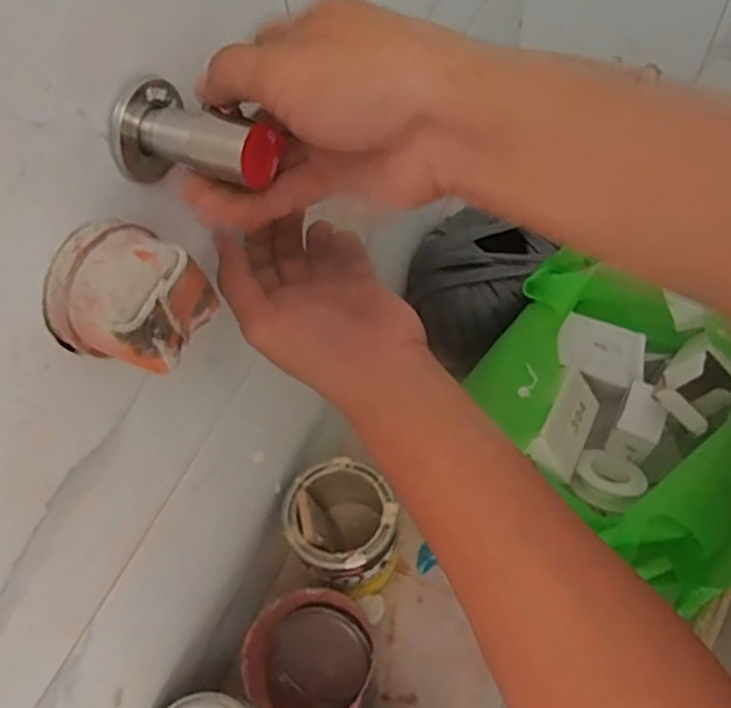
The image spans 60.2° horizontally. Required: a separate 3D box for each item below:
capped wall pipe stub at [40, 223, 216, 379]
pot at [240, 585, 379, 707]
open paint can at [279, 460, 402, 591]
[{"bbox_3d":[-0.105,-0.026,0.282,0.056,0.045,0.063,28,62,21],"label":"capped wall pipe stub"},{"bbox_3d":[-0.046,0.276,0.566,0.100,0.116,0.104,-2,56,3],"label":"pot"},{"bbox_3d":[-0.026,0.178,0.626,0.093,0.116,0.092,-2,56,3],"label":"open paint can"}]

